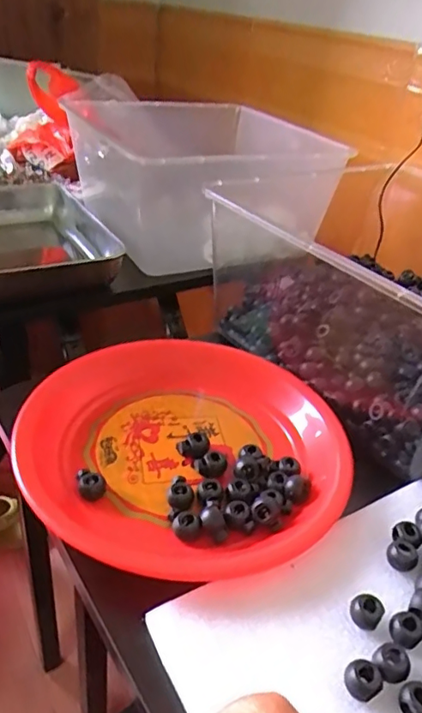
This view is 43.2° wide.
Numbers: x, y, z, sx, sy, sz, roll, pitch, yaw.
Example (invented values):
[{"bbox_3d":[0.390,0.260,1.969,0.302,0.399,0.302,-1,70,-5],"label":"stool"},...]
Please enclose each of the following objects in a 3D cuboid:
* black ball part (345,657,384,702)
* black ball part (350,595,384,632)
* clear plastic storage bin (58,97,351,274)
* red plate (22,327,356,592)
[{"bbox_3d":[0.074,0.158,0.259,0.017,0.012,0.016,5,34,-3],"label":"black ball part"},{"bbox_3d":[0.084,0.138,0.288,0.016,0.013,0.012,27,39,26],"label":"black ball part"},{"bbox_3d":[-0.030,-0.257,0.752,0.280,0.144,0.378,-8,37,-22],"label":"clear plastic storage bin"},{"bbox_3d":[-0.017,0.054,0.387,0.229,0.042,0.241,12,34,7],"label":"red plate"}]

